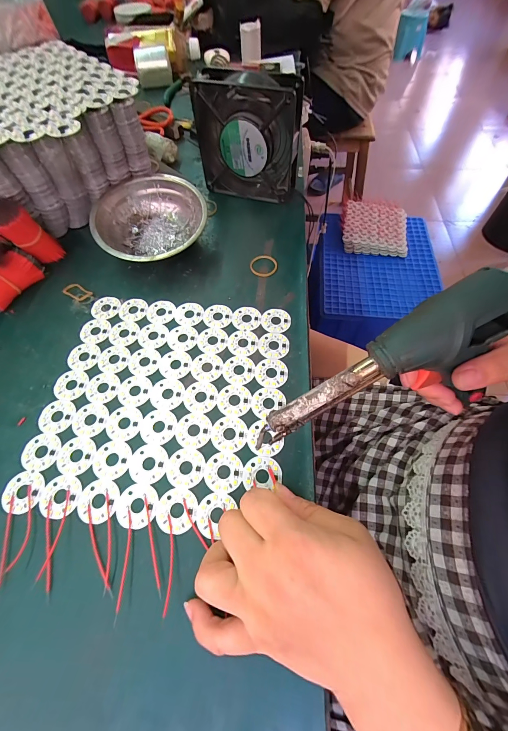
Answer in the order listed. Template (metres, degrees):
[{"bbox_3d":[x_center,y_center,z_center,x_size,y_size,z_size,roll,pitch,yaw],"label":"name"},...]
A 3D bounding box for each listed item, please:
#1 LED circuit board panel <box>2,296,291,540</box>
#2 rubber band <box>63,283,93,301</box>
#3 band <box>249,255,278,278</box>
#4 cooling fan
[{"bbox_3d":[-0.078,0.025,0.266,0.208,0.004,0.209,5,61,4],"label":"LED circuit board panel"},{"bbox_3d":[-0.197,-0.082,0.325,0.029,0.006,0.017,24,64,13],"label":"rubber band"},{"bbox_3d":[0.011,-0.118,0.342,0.032,0.004,0.033,0,61,0],"label":"band"},{"bbox_3d":[-0.007,-0.275,0.359,0.121,0.122,0.044,16,62,9],"label":"cooling fan"}]

